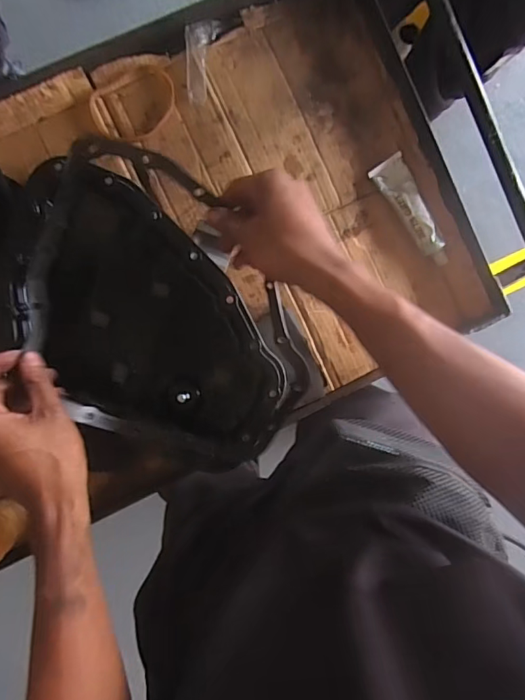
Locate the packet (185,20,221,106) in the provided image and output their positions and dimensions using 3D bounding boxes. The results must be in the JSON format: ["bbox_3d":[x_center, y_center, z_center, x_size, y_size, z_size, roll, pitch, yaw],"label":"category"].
[{"bbox_3d":[-0.070,-0.332,0.557,0.037,0.009,0.095,3,93,-6],"label":"packet"}]

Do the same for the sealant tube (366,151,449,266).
[{"bbox_3d":[0.186,-0.169,0.585,0.043,0.025,0.138,-35,96,-3],"label":"sealant tube"}]

